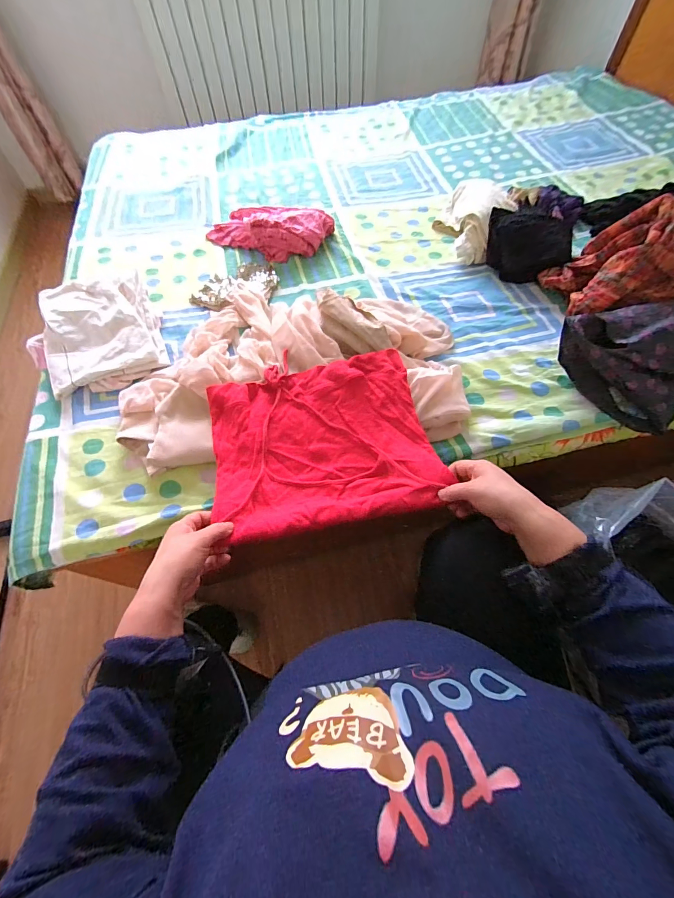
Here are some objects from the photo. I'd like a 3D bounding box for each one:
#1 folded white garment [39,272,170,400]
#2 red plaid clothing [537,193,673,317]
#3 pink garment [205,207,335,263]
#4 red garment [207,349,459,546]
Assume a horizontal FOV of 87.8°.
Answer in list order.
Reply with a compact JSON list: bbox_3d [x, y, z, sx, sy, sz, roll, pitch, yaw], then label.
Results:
[{"bbox_3d":[-0.486,-0.235,0.710,0.235,0.077,0.258,-21,63,-10],"label":"folded white garment"},{"bbox_3d":[0.612,-0.381,0.701,0.300,0.183,0.181,-4,61,0],"label":"red plaid clothing"},{"bbox_3d":[-0.176,-0.575,0.896,0.307,0.070,0.168,21,64,12],"label":"pink garment"},{"bbox_3d":[-0.028,-0.015,0.567,0.341,0.044,0.292,-12,62,-5],"label":"red garment"}]

